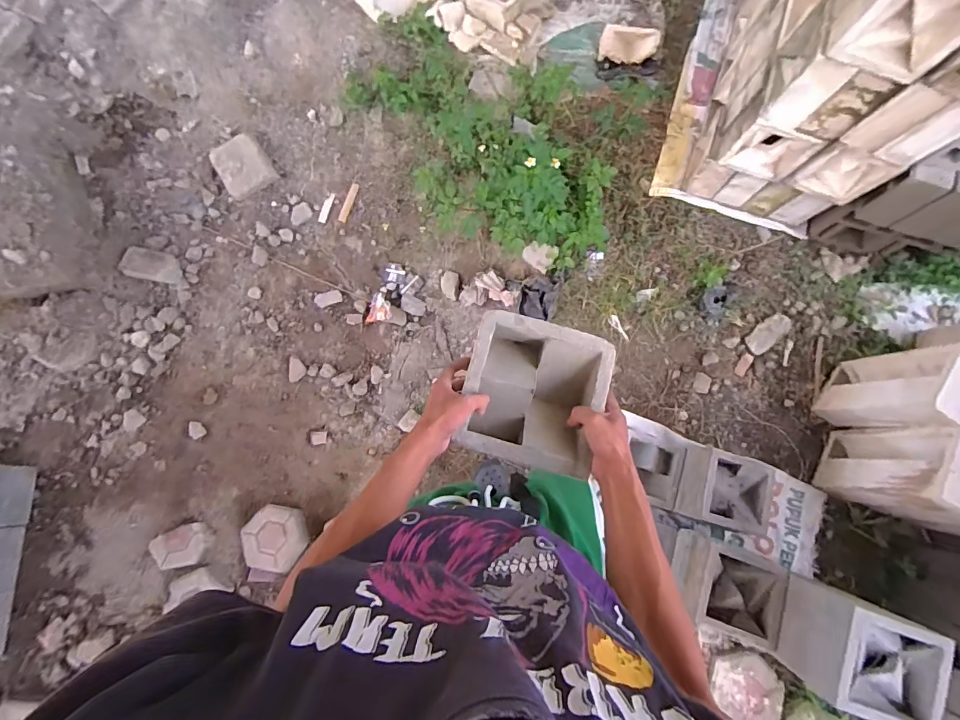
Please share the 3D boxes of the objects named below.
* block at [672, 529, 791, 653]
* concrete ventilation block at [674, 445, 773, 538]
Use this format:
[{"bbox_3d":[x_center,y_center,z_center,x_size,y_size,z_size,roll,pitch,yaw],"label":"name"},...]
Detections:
[{"bbox_3d":[0.656,0.608,1.203,0.213,0.177,0.196,23,78,7],"label":"block"},{"bbox_3d":[0.733,0.382,1.308,0.206,0.130,0.214,17,77,5],"label":"concrete ventilation block"}]

